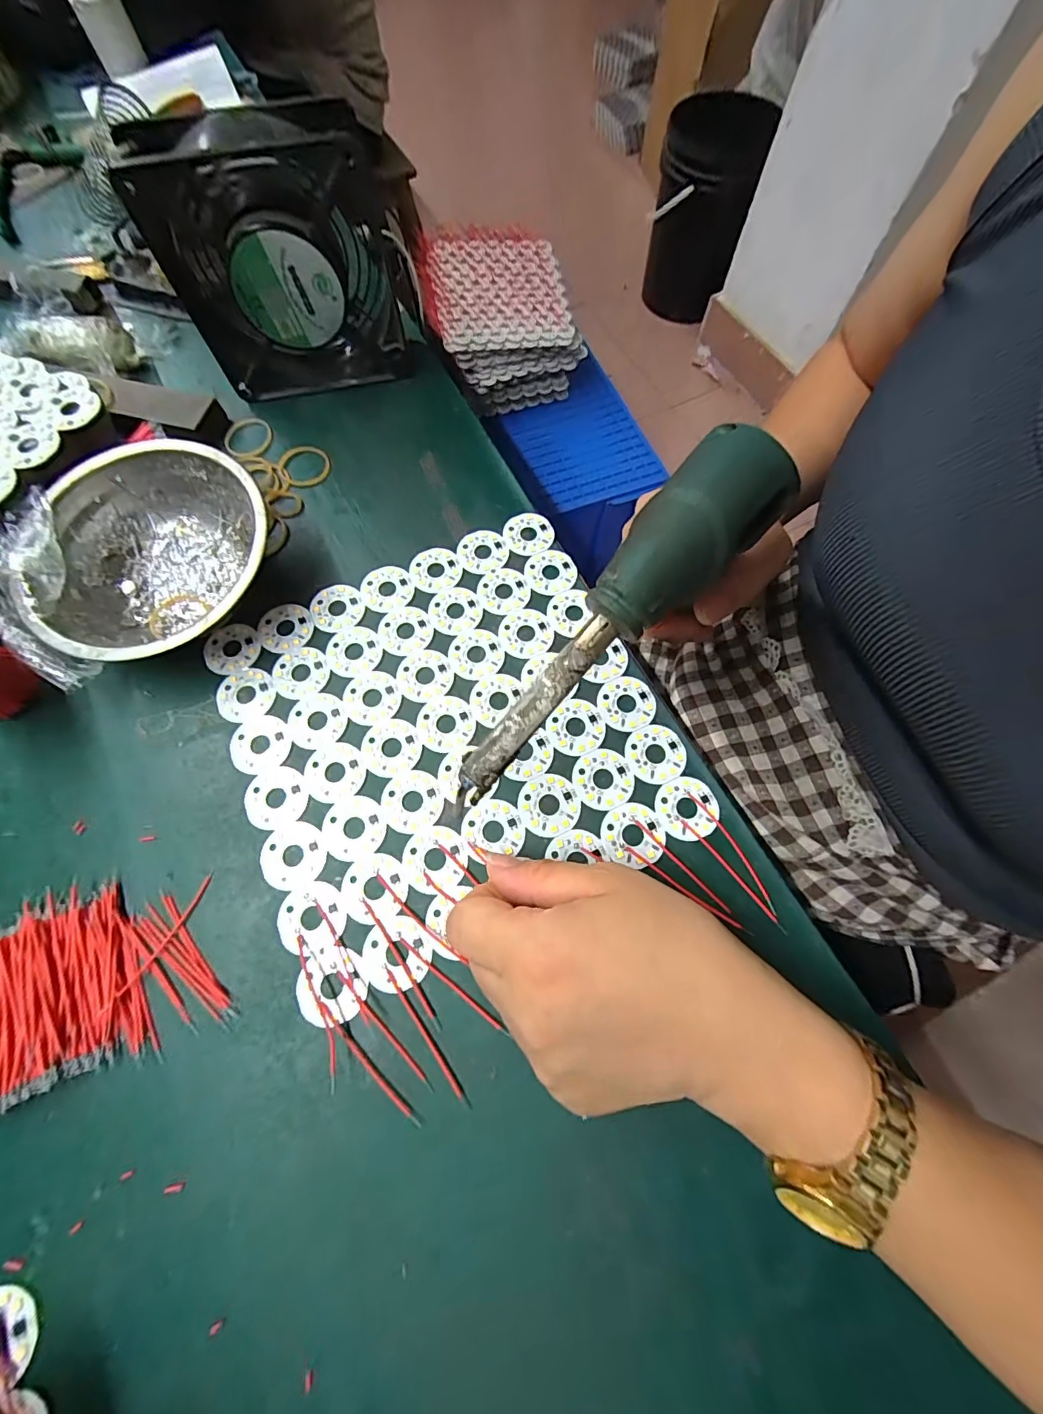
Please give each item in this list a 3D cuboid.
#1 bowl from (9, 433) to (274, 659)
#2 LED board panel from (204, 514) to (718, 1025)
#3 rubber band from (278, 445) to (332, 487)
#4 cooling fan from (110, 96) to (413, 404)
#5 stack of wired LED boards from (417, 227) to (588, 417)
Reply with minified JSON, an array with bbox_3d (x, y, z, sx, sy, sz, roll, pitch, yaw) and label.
[{"bbox_3d":[-0.194,-0.079,0.266,0.112,0.043,0.123,0,70,-1],"label":"bowl"},{"bbox_3d":[-0.040,0.008,0.257,0.206,0.004,0.205,-24,72,-9],"label":"LED board panel"},{"bbox_3d":[-0.142,-0.158,0.316,0.031,0.004,0.032,-18,71,-7],"label":"rubber band"},{"bbox_3d":[-0.141,-0.264,0.293,0.124,0.124,0.050,-14,71,-6],"label":"cooling fan"},{"bbox_3d":[-0.043,-0.719,0.923,0.261,0.190,0.241,-17,71,-7],"label":"stack of wired LED boards"}]

